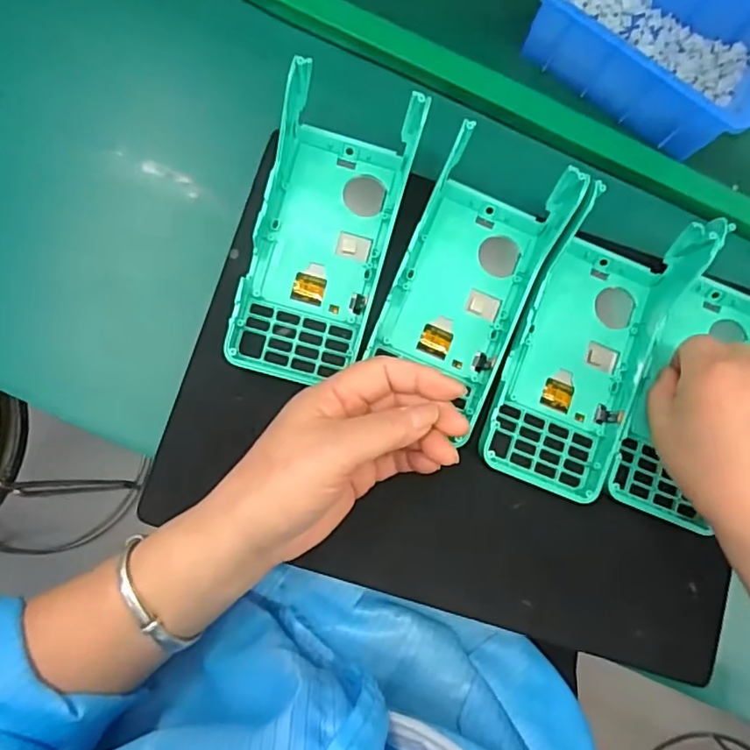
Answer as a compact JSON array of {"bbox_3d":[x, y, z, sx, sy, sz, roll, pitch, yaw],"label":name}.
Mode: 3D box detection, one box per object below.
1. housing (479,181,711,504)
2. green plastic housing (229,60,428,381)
[{"bbox_3d":[0.125,-0.014,0.338,0.079,0.046,0.163,21,81,-3],"label":"housing"},{"bbox_3d":[-0.027,-0.088,0.339,0.078,0.032,0.184,14,82,-4],"label":"green plastic housing"}]

